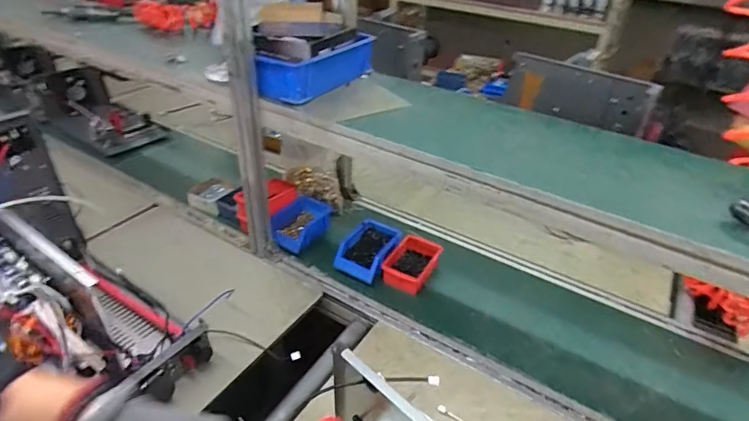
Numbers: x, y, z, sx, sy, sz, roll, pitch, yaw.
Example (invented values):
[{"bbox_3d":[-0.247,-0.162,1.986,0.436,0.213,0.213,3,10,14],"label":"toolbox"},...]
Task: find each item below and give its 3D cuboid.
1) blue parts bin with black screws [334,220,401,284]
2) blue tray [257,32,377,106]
[{"bbox_3d":[-0.011,0.097,1.122,0.113,0.066,0.173,23,39,25],"label":"blue parts bin with black screws"},{"bbox_3d":[-0.118,-0.311,0.996,0.107,0.086,0.279,27,41,30],"label":"blue tray"}]

